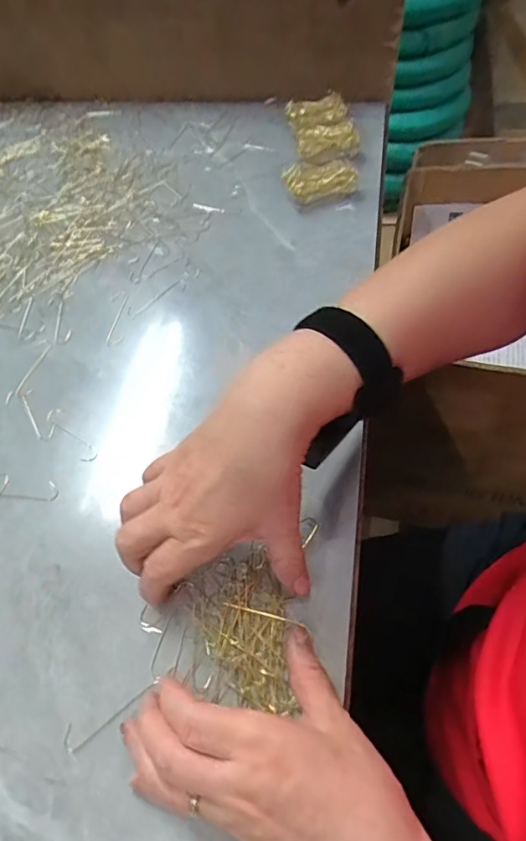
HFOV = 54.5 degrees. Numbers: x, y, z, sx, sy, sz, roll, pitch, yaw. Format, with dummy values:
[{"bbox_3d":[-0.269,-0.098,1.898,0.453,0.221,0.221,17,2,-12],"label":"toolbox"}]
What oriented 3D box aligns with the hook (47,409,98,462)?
[{"bbox_3d":[-0.155,0.011,0.410,0.015,0.004,0.065,-36,61,-18],"label":"hook"}]

